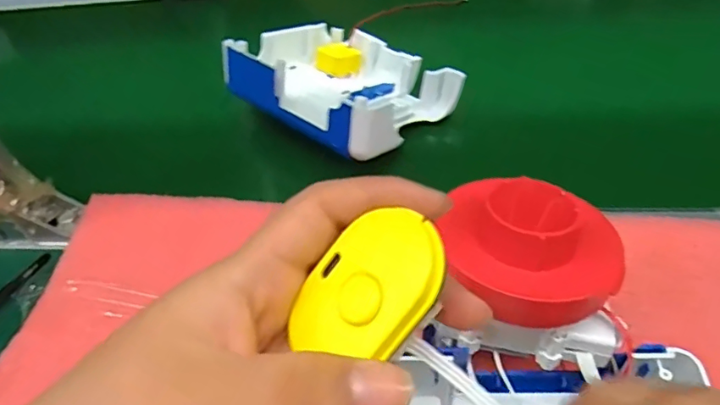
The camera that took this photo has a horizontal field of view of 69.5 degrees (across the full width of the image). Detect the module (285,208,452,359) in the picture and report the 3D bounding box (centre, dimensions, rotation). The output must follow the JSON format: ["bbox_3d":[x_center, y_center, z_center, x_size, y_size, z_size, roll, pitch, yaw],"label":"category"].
[{"bbox_3d":[0.002,0.025,0.146,0.050,0.006,0.033,-49,49,8],"label":"module"}]

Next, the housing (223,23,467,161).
[{"bbox_3d":[-0.017,-0.110,0.476,0.183,0.065,0.148,37,43,28],"label":"housing"}]

